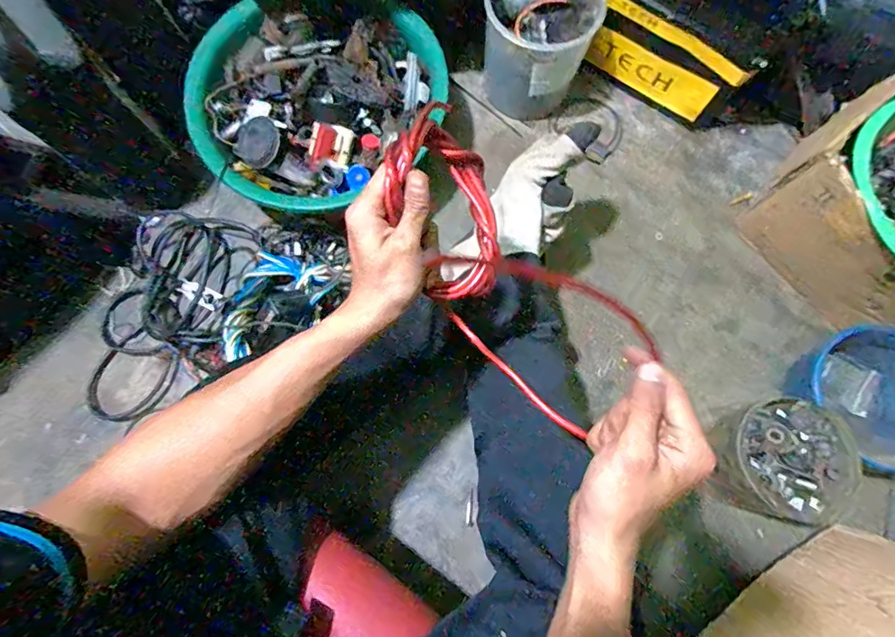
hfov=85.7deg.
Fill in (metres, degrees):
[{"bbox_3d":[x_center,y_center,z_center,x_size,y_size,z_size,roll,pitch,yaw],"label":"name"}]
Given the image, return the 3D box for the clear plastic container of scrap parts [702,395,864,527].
[{"bbox_3d":[0.411,0.177,0.606,0.156,0.077,0.147,9,76,1],"label":"clear plastic container of scrap parts"}]

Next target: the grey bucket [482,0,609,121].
[{"bbox_3d":[0.133,-0.420,0.726,0.158,0.172,0.149,0,76,-1],"label":"grey bucket"}]

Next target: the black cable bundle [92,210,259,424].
[{"bbox_3d":[-0.420,-0.008,0.716,0.175,0.027,0.322,18,77,3],"label":"black cable bundle"}]

